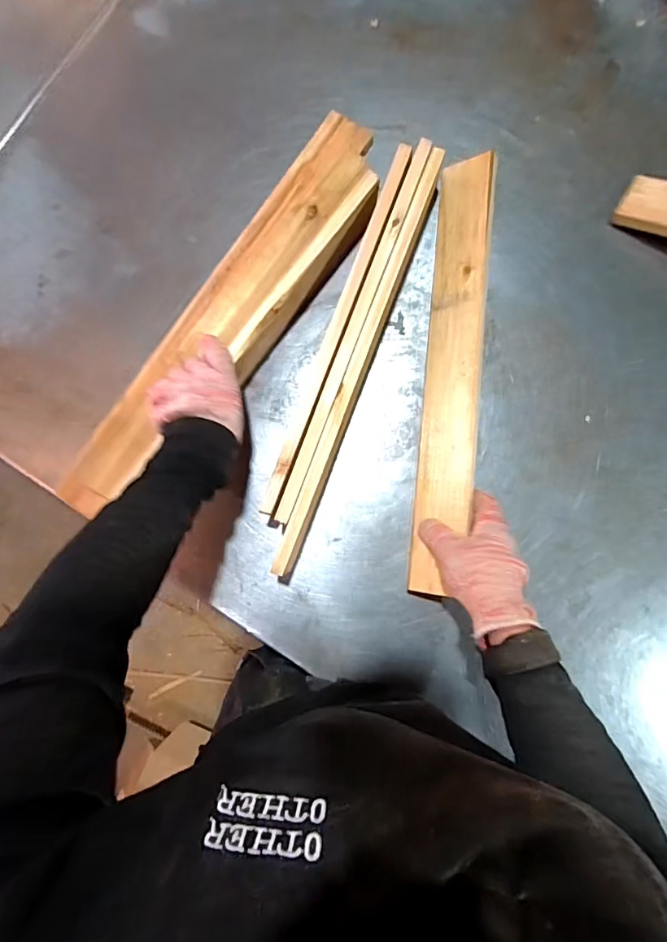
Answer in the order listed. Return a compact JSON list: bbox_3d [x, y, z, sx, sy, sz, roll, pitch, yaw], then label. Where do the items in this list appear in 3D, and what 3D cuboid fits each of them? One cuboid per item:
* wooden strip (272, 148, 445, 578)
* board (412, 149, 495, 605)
[{"bbox_3d":[0.030,-0.116,0.521,0.016,0.062,0.478,21,87,5],"label":"wooden strip"},{"bbox_3d":[0.131,-0.112,0.519,0.067,0.021,0.478,1,82,36],"label":"board"}]

